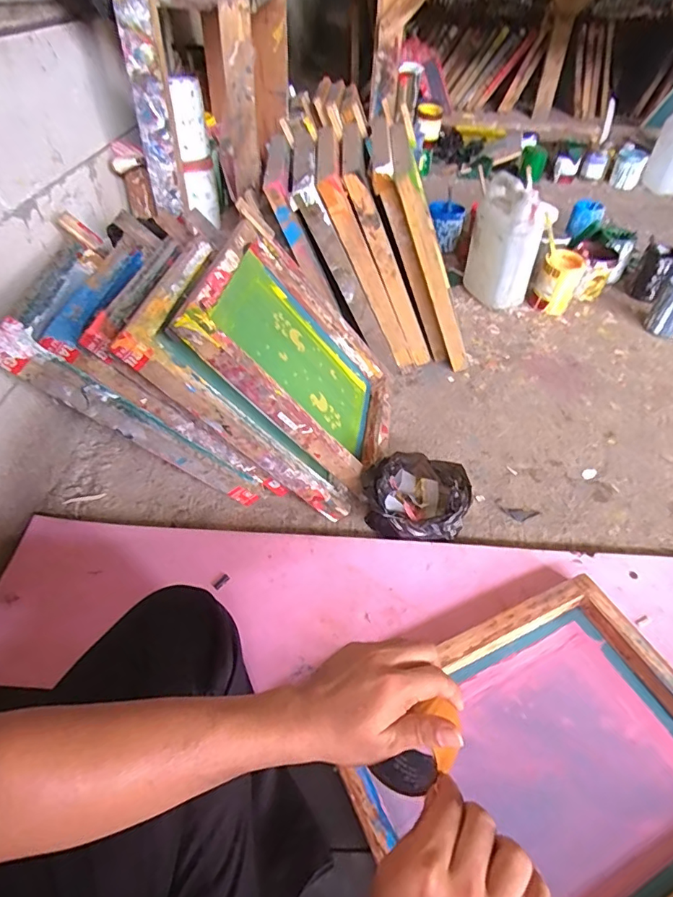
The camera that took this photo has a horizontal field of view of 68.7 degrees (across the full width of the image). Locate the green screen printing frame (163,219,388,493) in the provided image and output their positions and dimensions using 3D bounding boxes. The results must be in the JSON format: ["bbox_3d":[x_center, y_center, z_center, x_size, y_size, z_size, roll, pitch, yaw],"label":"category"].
[{"bbox_3d":[-0.061,-0.167,0.917,0.063,0.450,0.341,-26,36,30],"label":"green screen printing frame"}]

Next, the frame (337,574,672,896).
[{"bbox_3d":[0.250,0.385,0.588,0.439,0.049,0.344,-19,48,-16],"label":"frame"}]

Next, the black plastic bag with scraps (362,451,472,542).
[{"bbox_3d":[0.133,0.091,0.853,0.148,0.119,0.156,-18,47,-16],"label":"black plastic bag with scraps"}]

